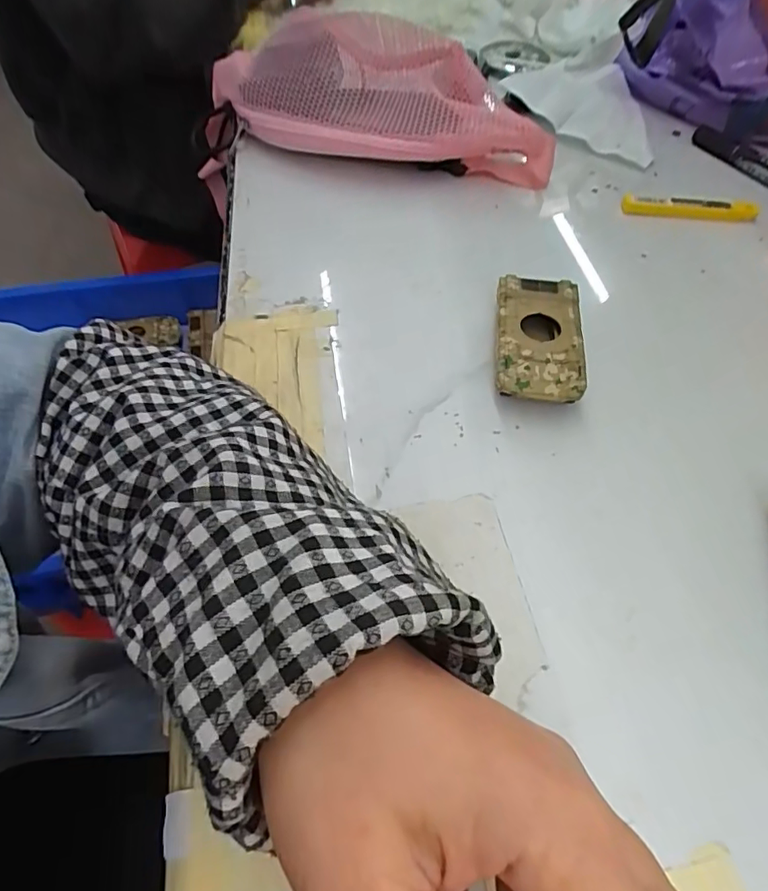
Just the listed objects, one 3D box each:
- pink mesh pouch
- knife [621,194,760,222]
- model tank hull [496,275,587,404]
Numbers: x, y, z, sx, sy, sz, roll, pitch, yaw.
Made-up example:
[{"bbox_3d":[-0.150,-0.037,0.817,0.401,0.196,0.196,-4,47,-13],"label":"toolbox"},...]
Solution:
[{"bbox_3d":[-0.007,-0.301,0.456,0.292,0.089,0.120,7,55,5],"label":"pink mesh pouch"},{"bbox_3d":[0.244,-0.191,0.431,0.104,0.010,0.018,6,55,5],"label":"knife"},{"bbox_3d":[0.094,-0.061,0.330,0.050,0.026,0.091,6,55,5],"label":"model tank hull"}]

